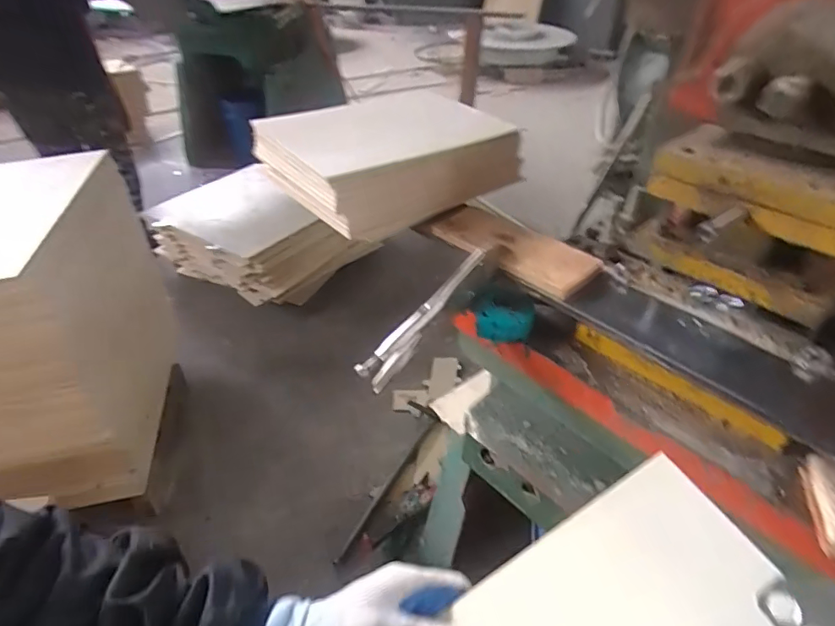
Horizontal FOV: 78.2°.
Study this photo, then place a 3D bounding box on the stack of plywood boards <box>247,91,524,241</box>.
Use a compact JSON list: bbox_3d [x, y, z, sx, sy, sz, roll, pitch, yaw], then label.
[{"bbox_3d":[-0.068,-0.248,0.790,0.305,0.090,0.331,-25,45,-28],"label":"stack of plywood boards"}]

